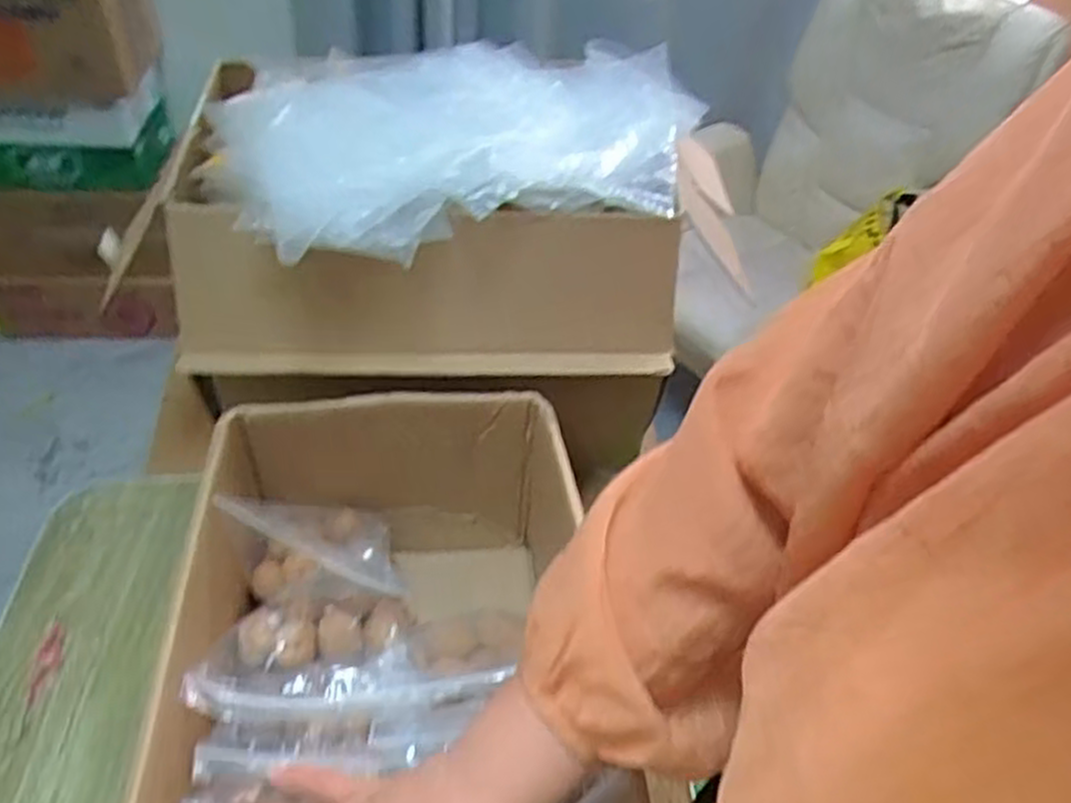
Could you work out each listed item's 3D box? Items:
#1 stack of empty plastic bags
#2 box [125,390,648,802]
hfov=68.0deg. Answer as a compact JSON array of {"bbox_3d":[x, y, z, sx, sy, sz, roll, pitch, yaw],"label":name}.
[{"bbox_3d":[-0.060,-0.232,0.686,0.414,0.066,0.282,-11,45,-17],"label":"stack of empty plastic bags"},{"bbox_3d":[-0.090,0.212,0.532,0.258,0.211,0.412,-2,43,-8],"label":"box"}]

